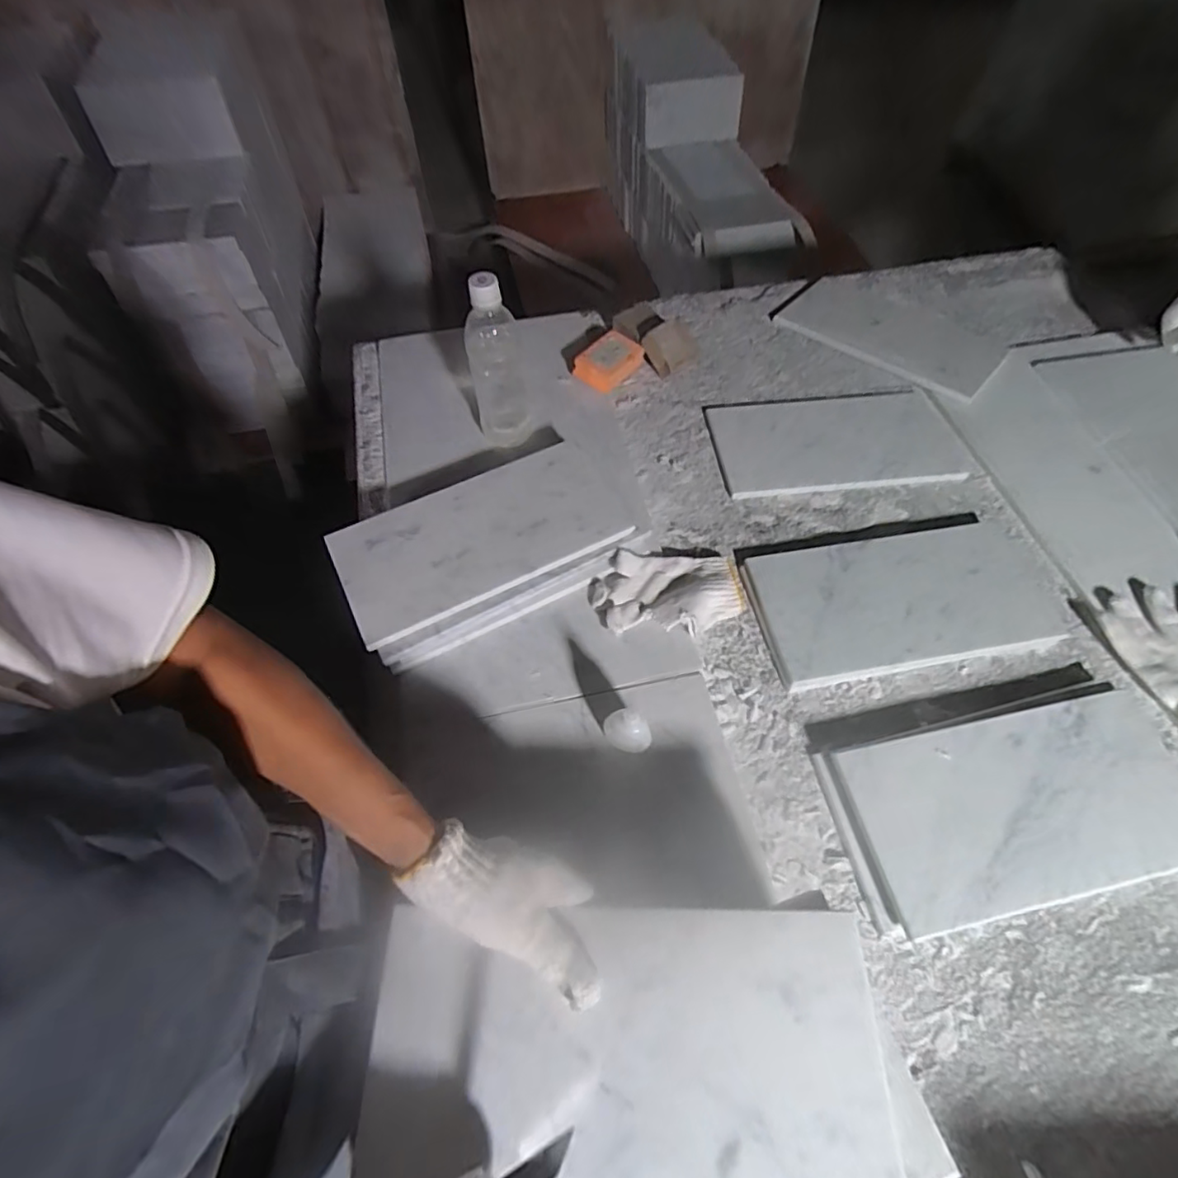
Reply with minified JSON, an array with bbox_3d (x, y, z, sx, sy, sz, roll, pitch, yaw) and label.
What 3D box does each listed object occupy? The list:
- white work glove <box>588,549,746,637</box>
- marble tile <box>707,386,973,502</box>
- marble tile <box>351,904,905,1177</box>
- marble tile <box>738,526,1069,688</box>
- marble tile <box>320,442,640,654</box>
[{"bbox_3d":[0.086,0.002,0.628,0.164,0.027,0.092,-2,58,0],"label":"white work glove"},{"bbox_3d":[0.321,-0.197,0.765,0.311,0.018,0.160,-5,58,-3],"label":"marble tile"},{"bbox_3d":[0.021,0.274,0.344,0.296,0.012,0.146,0,60,0],"label":"marble tile"},{"bbox_3d":[0.339,0.009,0.636,0.308,0.024,0.156,-9,58,-5],"label":"marble tile"},{"bbox_3d":[-0.119,-0.062,0.642,0.302,0.018,0.156,-25,61,-14],"label":"marble tile"}]

